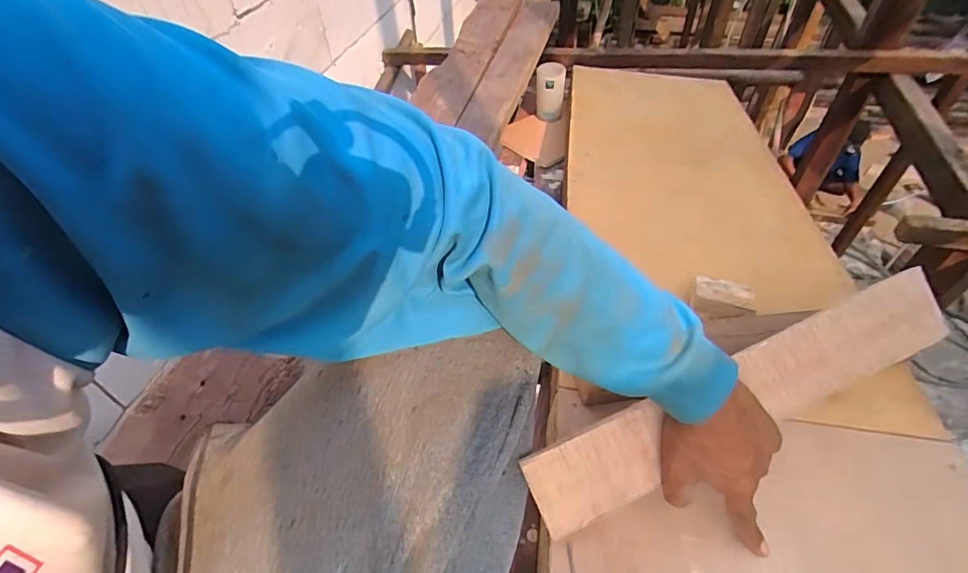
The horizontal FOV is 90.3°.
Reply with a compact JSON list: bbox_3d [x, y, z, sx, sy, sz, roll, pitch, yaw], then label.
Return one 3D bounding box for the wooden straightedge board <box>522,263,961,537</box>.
[{"bbox_3d":[0.224,0.096,0.417,0.397,0.016,0.071,-24,87,-6],"label":"wooden straightedge board"}]

